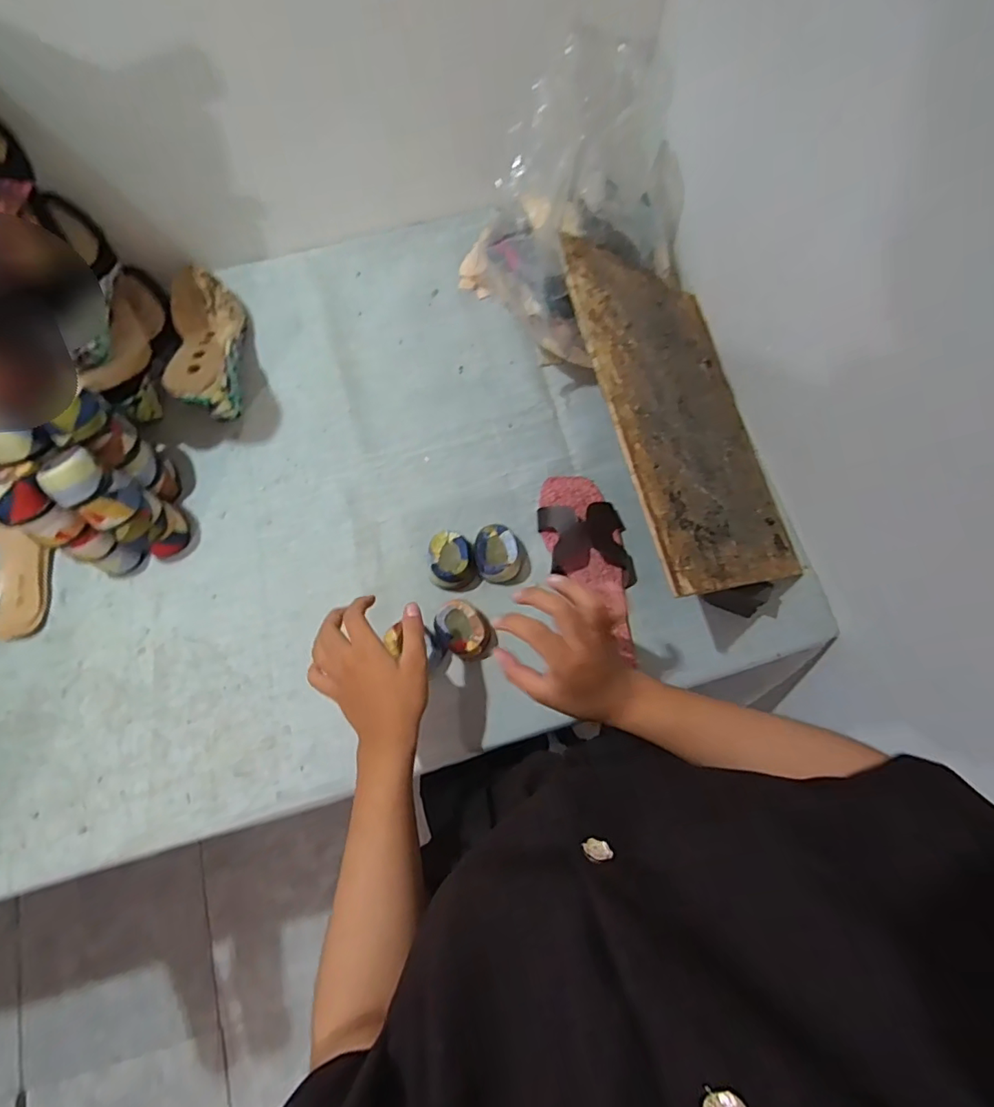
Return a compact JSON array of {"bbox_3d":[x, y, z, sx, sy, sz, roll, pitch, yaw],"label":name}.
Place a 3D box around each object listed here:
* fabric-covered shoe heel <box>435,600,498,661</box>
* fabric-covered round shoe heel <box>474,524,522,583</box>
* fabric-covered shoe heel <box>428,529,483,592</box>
[{"bbox_3d":[-0.033,0.080,0.575,0.074,0.039,0.051,38,78,10],"label":"fabric-covered shoe heel"},{"bbox_3d":[0.001,0.000,0.595,0.056,0.039,0.065,-6,74,-1],"label":"fabric-covered round shoe heel"},{"bbox_3d":[-0.049,0.009,0.596,0.051,0.043,0.061,-15,75,-4],"label":"fabric-covered shoe heel"}]

